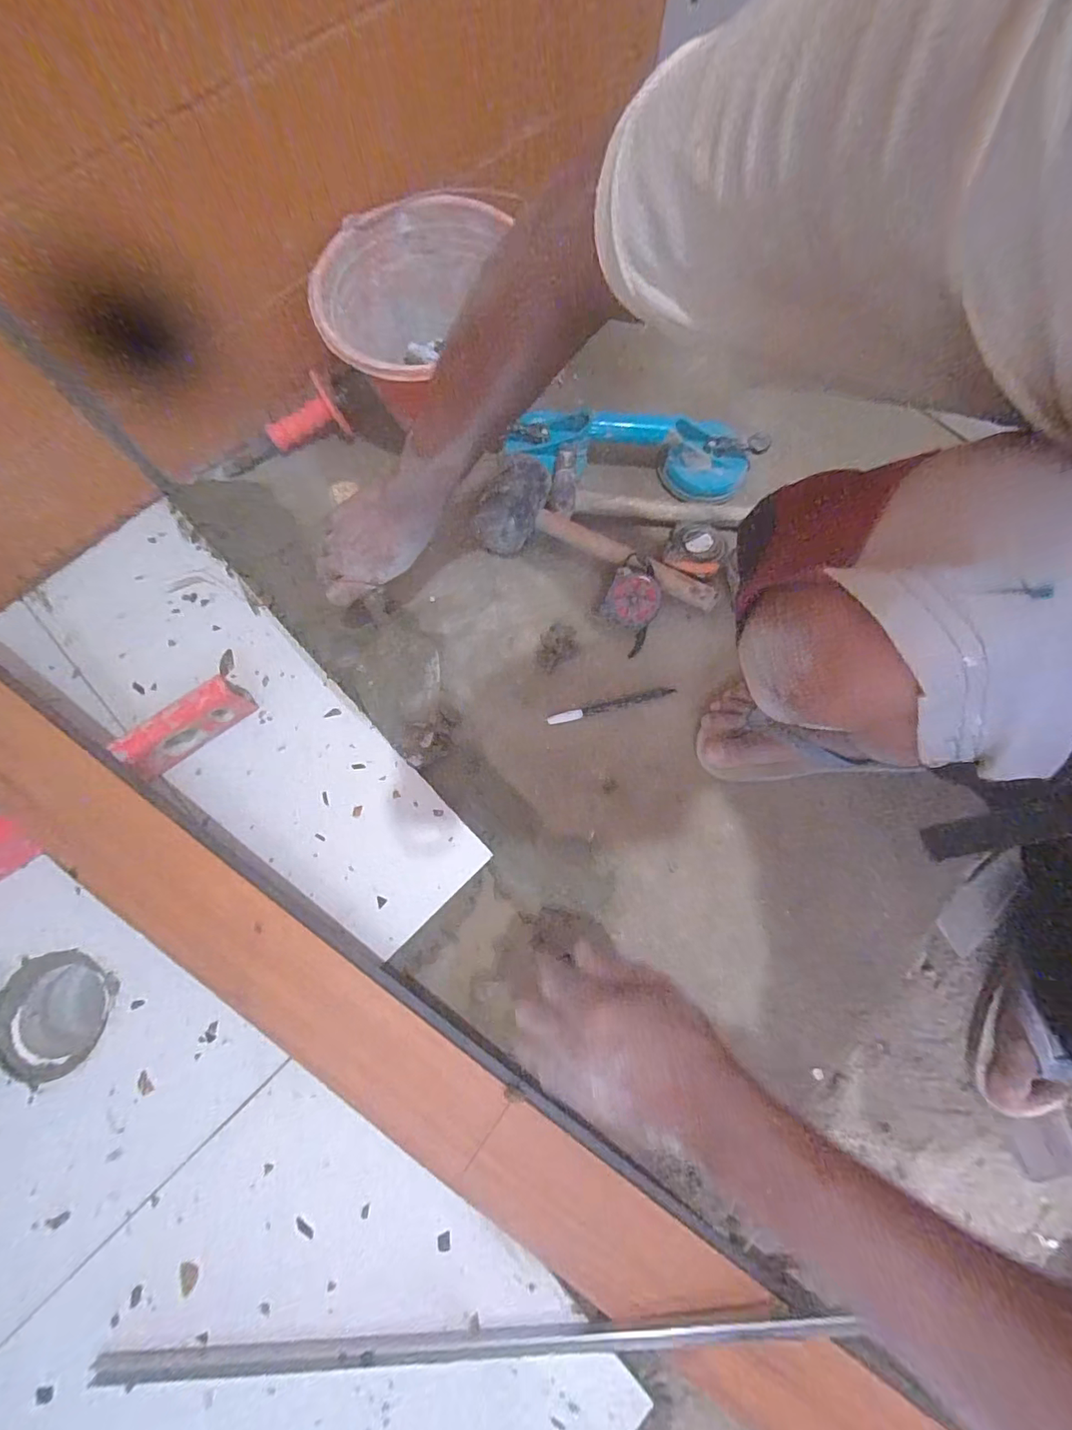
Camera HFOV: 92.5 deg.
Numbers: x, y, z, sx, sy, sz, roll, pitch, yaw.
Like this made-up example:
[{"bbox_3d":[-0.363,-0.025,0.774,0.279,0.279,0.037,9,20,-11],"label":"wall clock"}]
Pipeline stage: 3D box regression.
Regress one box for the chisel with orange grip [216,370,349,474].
[{"bbox_3d":[-0.320,-0.348,0.641,0.172,0.046,0.059,-28,76,7],"label":"chisel with orange grip"}]

